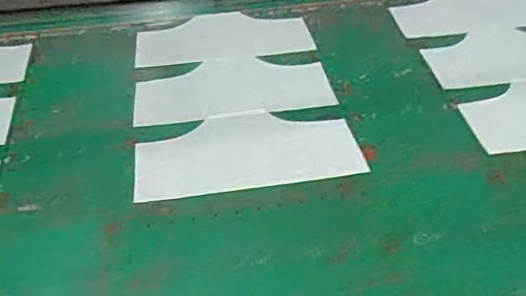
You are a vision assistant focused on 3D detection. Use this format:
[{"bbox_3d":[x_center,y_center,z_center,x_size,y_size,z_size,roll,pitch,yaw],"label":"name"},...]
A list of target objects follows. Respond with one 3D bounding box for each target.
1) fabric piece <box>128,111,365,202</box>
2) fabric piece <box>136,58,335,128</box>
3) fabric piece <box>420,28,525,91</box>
[{"bbox_3d":[-0.026,-0.001,0.842,0.324,0.005,0.163,-7,44,-5],"label":"fabric piece"},{"bbox_3d":[-0.053,-0.106,0.958,0.325,0.010,0.156,-6,45,-6],"label":"fabric piece"},{"bbox_3d":[0.463,-0.169,1.023,0.325,0.012,0.154,-7,46,-5],"label":"fabric piece"}]

